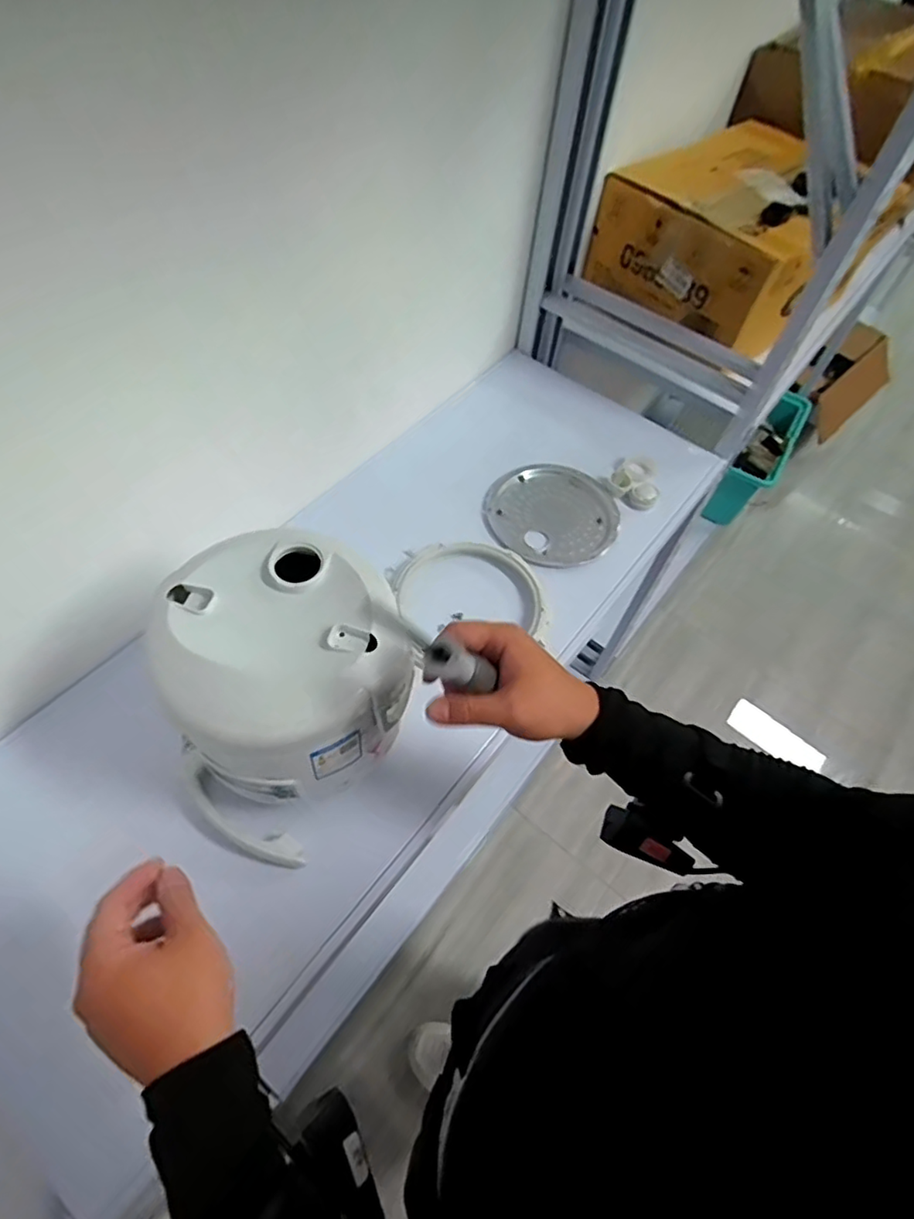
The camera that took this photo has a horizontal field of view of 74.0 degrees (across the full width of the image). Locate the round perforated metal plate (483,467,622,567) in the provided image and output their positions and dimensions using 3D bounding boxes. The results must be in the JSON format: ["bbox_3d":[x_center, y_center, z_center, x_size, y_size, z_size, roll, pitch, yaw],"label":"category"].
[{"bbox_3d":[0.135,-0.134,0.855,0.184,0.022,0.168,2,57,-3],"label":"round perforated metal plate"}]

